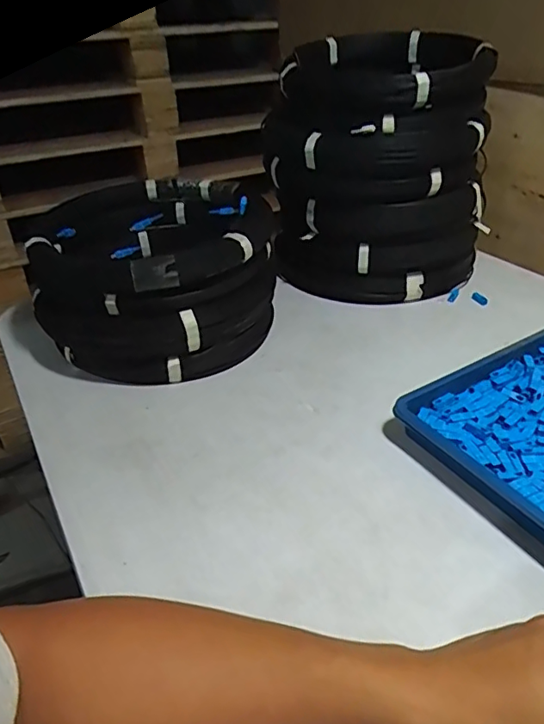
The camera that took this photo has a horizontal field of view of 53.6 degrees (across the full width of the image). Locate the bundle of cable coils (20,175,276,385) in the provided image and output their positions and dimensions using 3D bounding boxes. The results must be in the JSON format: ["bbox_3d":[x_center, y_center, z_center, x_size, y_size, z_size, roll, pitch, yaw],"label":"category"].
[{"bbox_3d":[-0.142,-0.114,0.703,0.282,0.165,0.299,-4,33,-2],"label":"bundle of cable coils"}]

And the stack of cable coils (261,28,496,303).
[{"bbox_3d":[0.157,-0.290,0.808,0.294,0.301,0.302,4,34,11],"label":"stack of cable coils"}]

